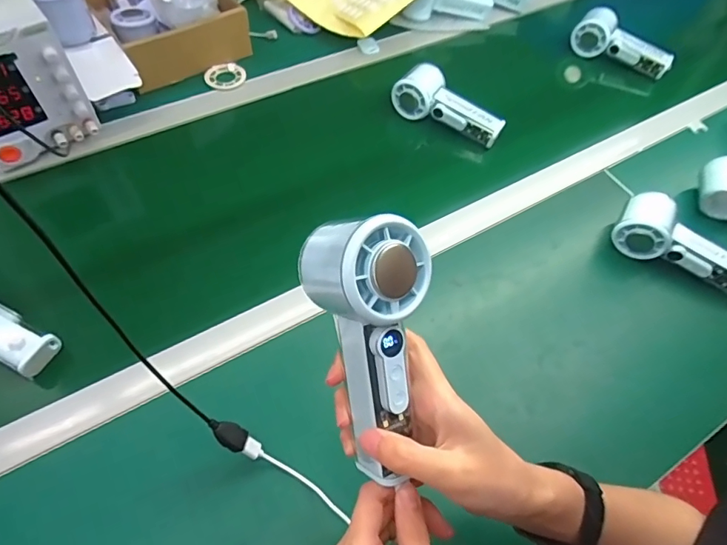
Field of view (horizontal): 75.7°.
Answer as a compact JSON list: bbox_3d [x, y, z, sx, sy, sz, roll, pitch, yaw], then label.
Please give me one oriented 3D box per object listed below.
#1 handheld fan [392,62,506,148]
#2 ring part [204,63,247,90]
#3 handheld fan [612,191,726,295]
[{"bbox_3d":[0.119,-0.230,0.640,0.152,0.052,0.050,26,59,13],"label":"handheld fan"},{"bbox_3d":[-0.200,-0.285,0.677,0.057,0.006,0.050,-12,59,-11],"label":"ring part"},{"bbox_3d":[0.363,-0.028,0.526,0.153,0.069,0.056,26,59,13],"label":"handheld fan"}]

